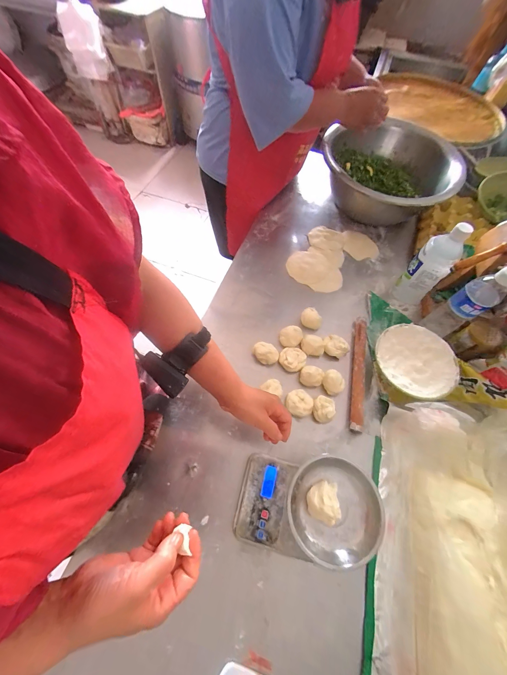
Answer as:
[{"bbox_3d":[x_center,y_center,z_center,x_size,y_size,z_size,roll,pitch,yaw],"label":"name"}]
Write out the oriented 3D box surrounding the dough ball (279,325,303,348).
[{"bbox_3d":[0.088,-0.003,0.607,0.051,0.019,0.052,1,63,-3],"label":"dough ball"}]

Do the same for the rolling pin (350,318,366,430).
[{"bbox_3d":[0.238,0.077,0.583,0.024,0.031,0.258,13,63,3],"label":"rolling pin"}]

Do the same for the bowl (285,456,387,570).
[{"bbox_3d":[0.130,0.278,0.416,0.142,0.040,0.144,1,63,-3],"label":"bowl"}]

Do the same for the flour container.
[{"bbox_3d":[0.351,0.061,0.575,0.160,0.070,0.163,1,63,-3],"label":"flour container"}]

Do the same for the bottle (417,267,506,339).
[{"bbox_3d":[0.439,-0.061,0.541,0.062,0.208,0.063,-34,70,-19],"label":"bottle"}]

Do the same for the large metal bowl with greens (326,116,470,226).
[{"bbox_3d":[0.394,-0.496,0.789,0.369,0.163,0.339,27,65,10],"label":"large metal bowl with greens"}]

